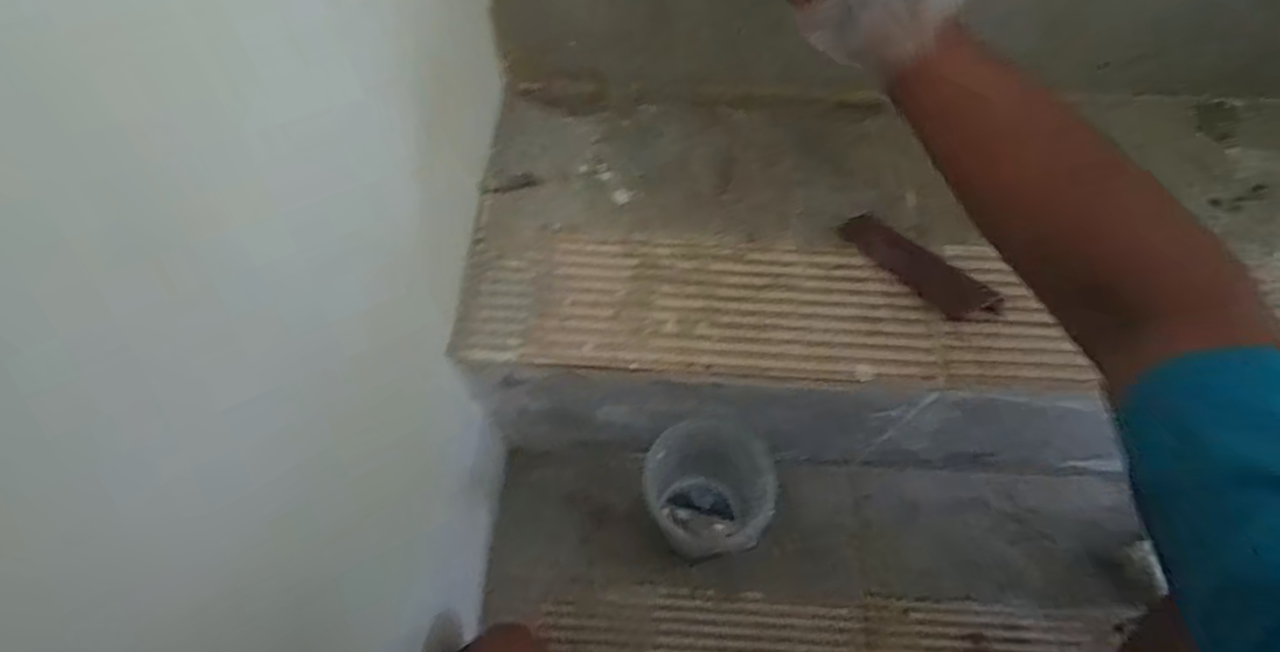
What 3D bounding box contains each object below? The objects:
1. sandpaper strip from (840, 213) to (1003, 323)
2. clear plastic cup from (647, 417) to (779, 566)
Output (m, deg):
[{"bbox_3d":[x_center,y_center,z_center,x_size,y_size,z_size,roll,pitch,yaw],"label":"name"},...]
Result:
[{"bbox_3d":[0.191,-0.041,0.470,0.111,0.004,0.030,41,89,20],"label":"sandpaper strip"},{"bbox_3d":[0.051,0.129,0.543,0.089,0.140,0.091,6,63,4],"label":"clear plastic cup"}]

